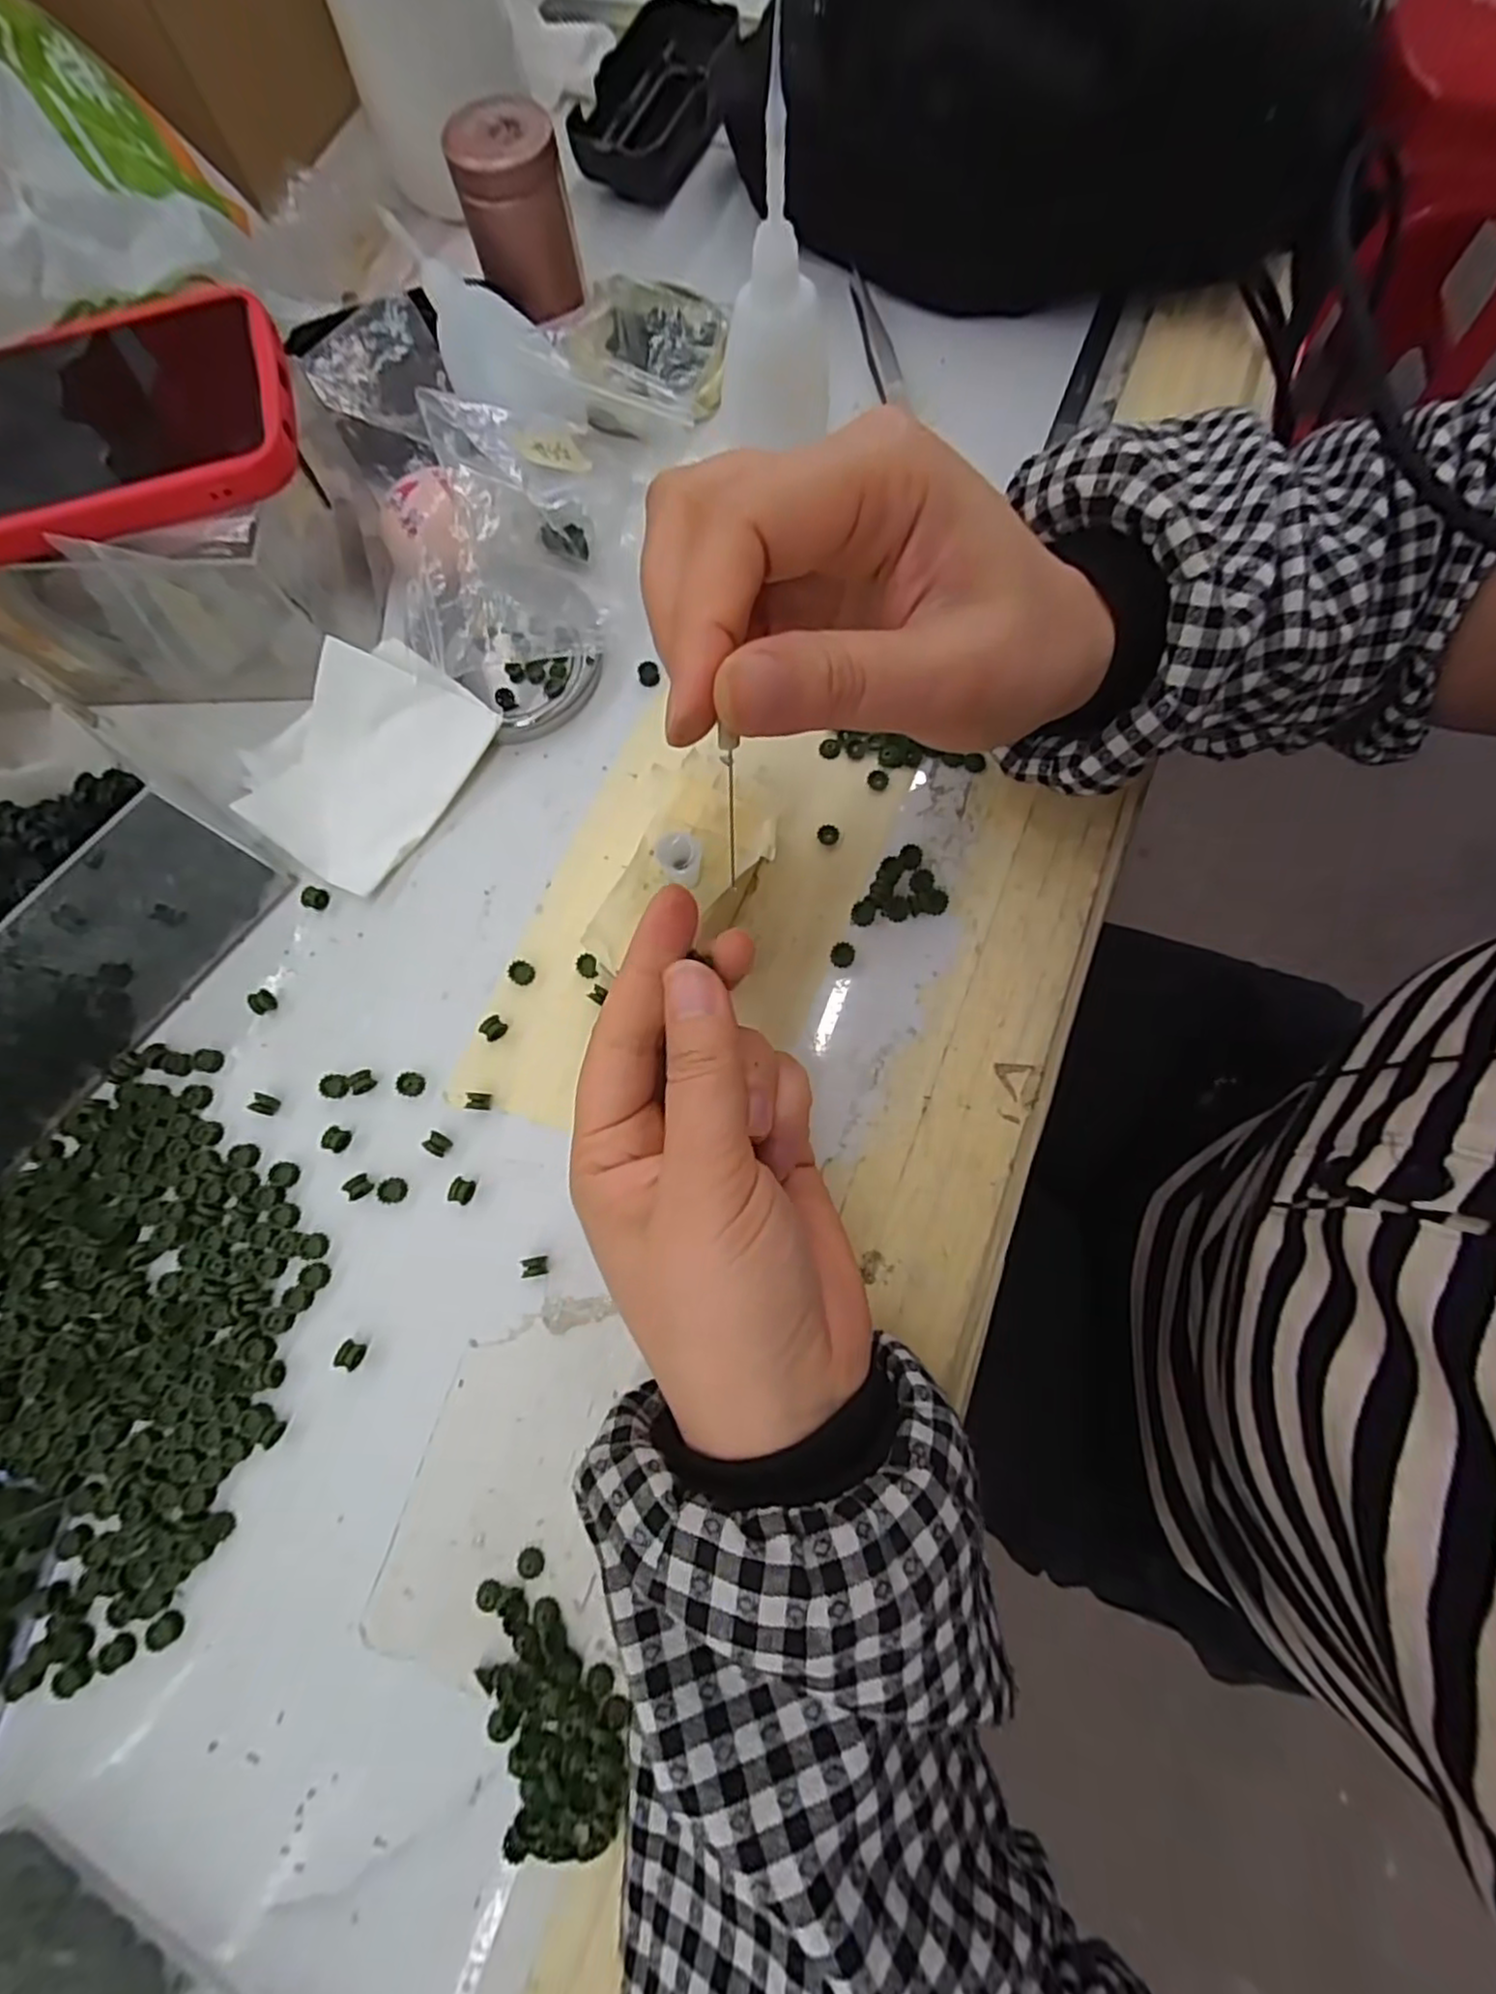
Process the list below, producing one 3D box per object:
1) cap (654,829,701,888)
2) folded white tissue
[{"bbox_3d":[-0.022,-0.044,0.227,0.014,0.009,0.014,0,81,2],"label":"cap"},{"bbox_3d":[-0.149,-0.093,0.276,0.068,0.028,0.089,37,80,9],"label":"folded white tissue"}]

